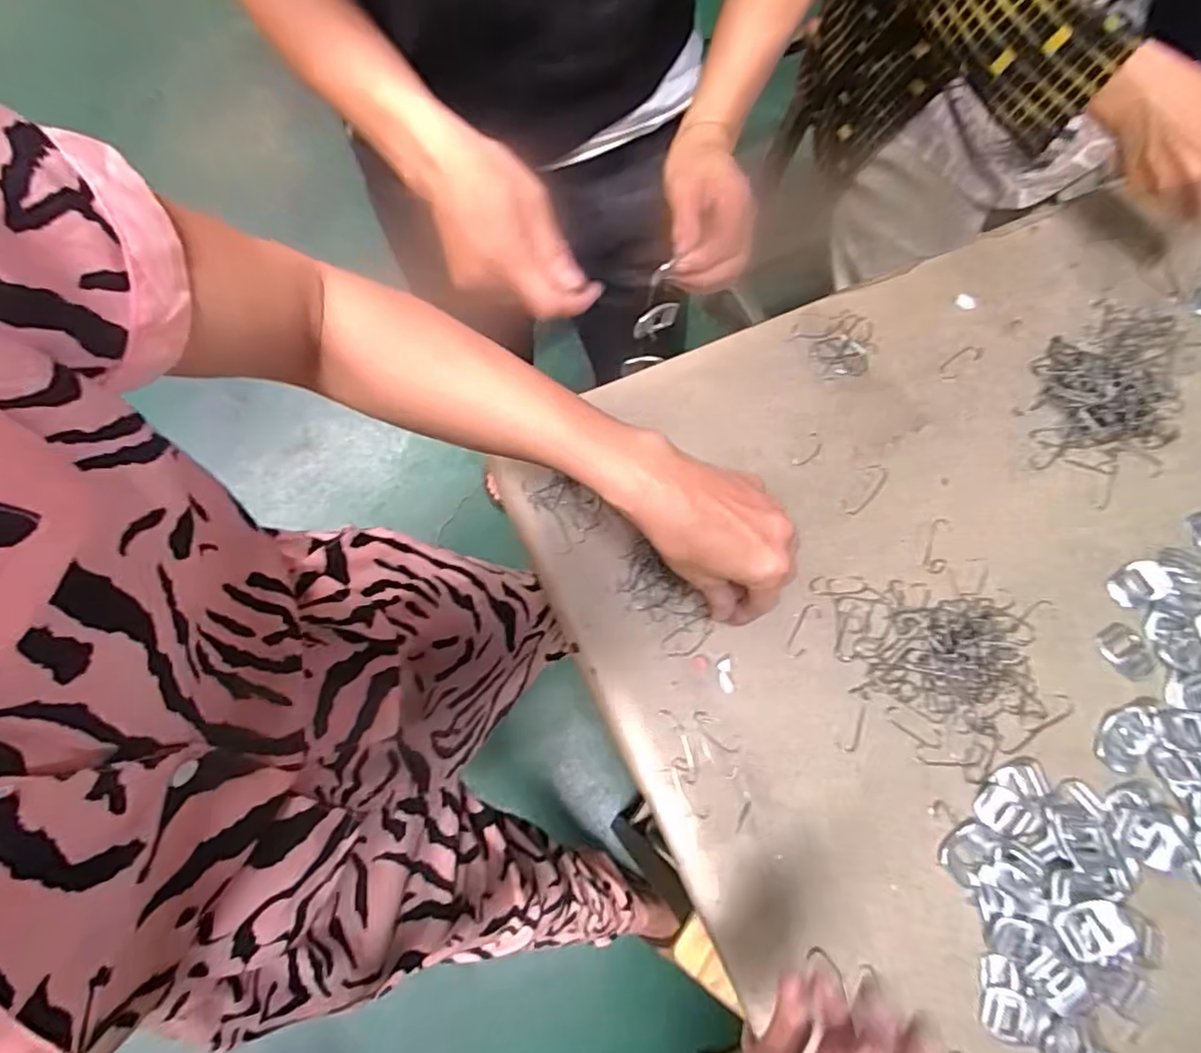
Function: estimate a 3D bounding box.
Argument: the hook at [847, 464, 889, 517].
[{"bbox_3d":[0.204,-0.029,0.467,0.018,0.004,0.050,38,75,9],"label":"hook"}]

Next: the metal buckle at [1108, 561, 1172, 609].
[{"bbox_3d":[0.401,0.043,0.454,0.047,0.006,0.029,-19,74,-8],"label":"metal buckle"}]

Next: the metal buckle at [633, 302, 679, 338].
[{"bbox_3d":[0.043,-0.162,0.481,0.040,0.029,0.006,-31,76,-11],"label":"metal buckle"}]

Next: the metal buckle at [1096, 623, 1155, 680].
[{"bbox_3d":[0.382,0.091,0.440,0.032,0.004,0.040,-32,77,-12],"label":"metal buckle"}]

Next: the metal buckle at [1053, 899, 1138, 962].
[{"bbox_3d":[0.298,0.243,0.368,0.040,0.004,0.028,-22,68,2],"label":"metal buckle"}]

